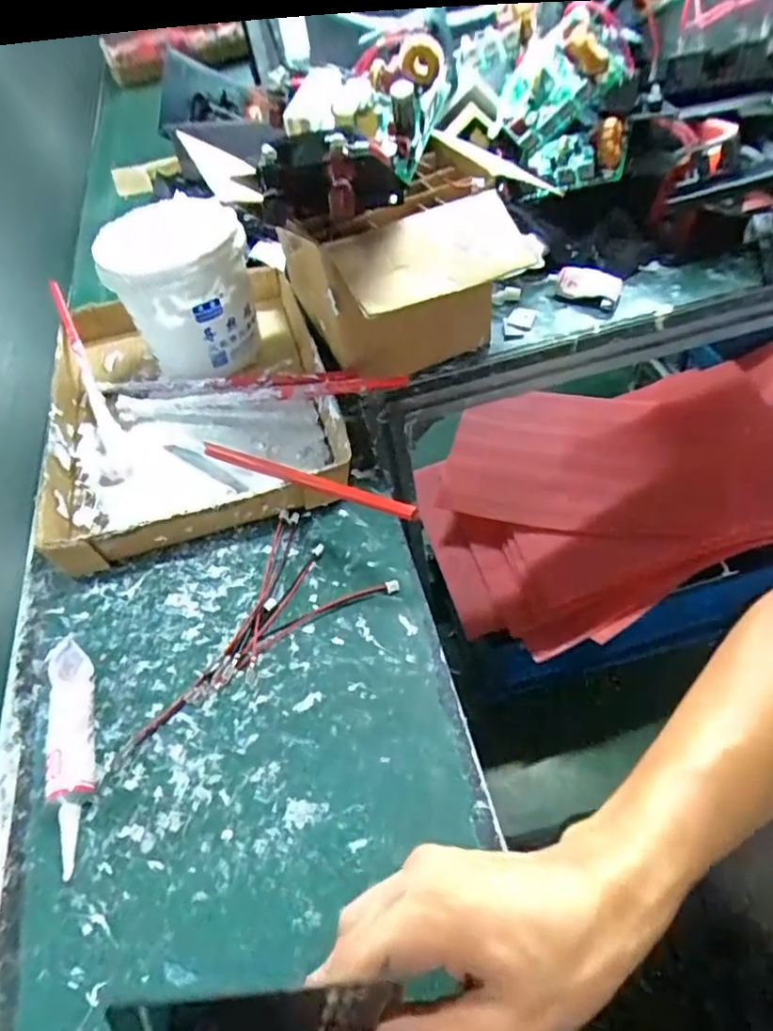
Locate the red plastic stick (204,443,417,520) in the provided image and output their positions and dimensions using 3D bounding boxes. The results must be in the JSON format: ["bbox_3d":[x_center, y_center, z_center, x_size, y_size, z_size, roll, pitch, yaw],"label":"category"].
[{"bbox_3d":[-0.065,-0.027,0.429,0.208,0.011,0.010,18,54,36],"label":"red plastic stick"}]

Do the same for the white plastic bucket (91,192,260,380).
[{"bbox_3d":[-0.187,-0.208,0.548,0.115,0.125,0.106,-4,53,6],"label":"white plastic bucket"}]

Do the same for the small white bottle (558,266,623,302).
[{"bbox_3d":[0.189,-0.215,0.555,0.058,0.025,0.021,18,58,20],"label":"small white bottle"}]

